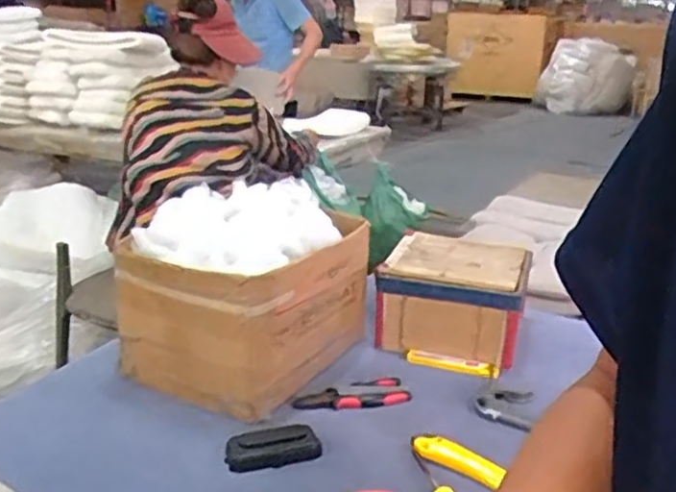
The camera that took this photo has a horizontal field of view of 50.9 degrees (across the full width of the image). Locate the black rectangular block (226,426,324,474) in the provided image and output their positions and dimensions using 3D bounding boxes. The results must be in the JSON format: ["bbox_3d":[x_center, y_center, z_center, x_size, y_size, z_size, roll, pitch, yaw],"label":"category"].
[{"bbox_3d":[-0.074,0.235,0.832,0.111,0.022,0.045,-3,18,-15],"label":"black rectangular block"}]

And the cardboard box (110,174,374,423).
[{"bbox_3d":[-0.134,0.061,1.003,0.266,0.248,0.284,10,19,24],"label":"cardboard box"}]

